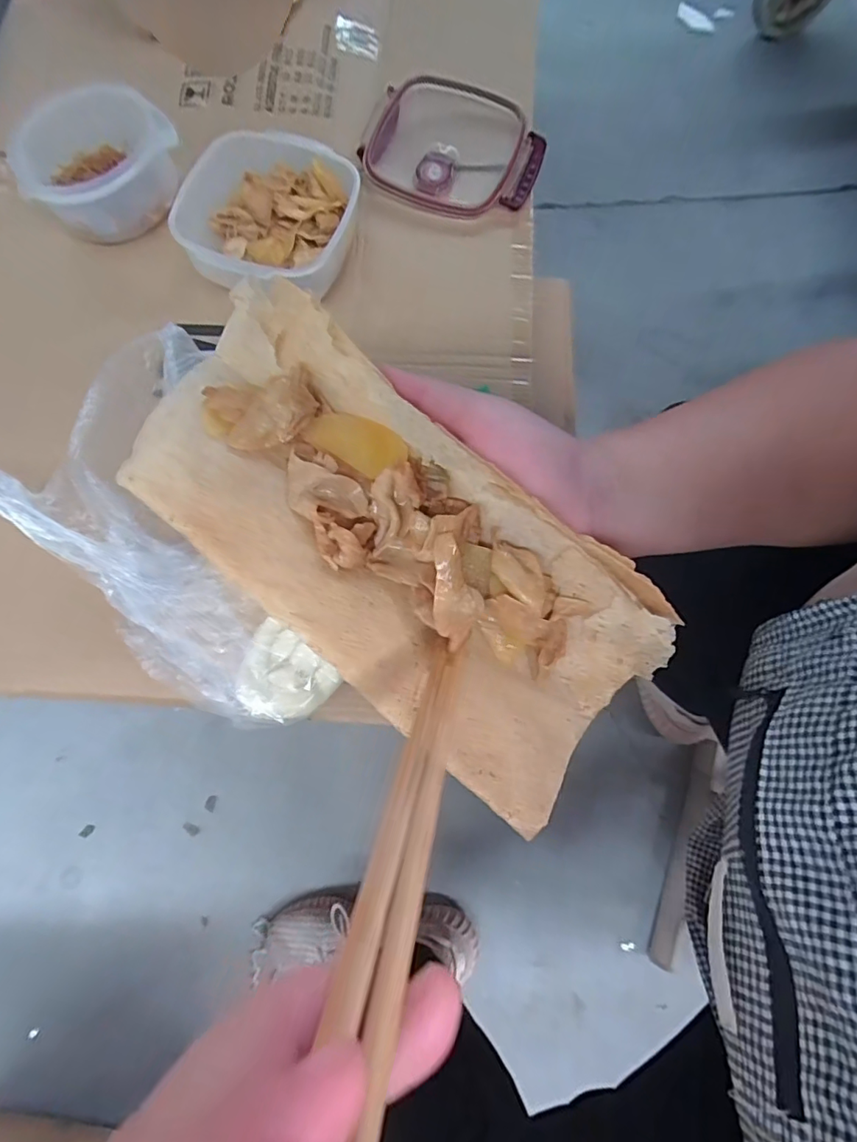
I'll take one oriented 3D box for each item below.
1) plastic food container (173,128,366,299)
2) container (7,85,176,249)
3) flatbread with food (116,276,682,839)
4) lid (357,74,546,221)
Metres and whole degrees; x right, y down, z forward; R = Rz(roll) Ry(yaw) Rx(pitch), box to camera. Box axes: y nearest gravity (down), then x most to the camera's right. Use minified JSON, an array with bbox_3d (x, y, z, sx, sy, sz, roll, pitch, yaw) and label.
[{"bbox_3d":[-0.153,-0.332,0.486,0.148,0.050,0.146,13,76,3],"label":"plastic food container"},{"bbox_3d":[-0.325,-0.402,0.510,0.144,0.077,0.115,-37,78,-9],"label":"container"},{"bbox_3d":[-0.018,-0.017,0.230,0.248,0.041,0.115,40,79,3],"label":"flatbread with food"},{"bbox_3d":[0.026,-0.442,0.544,0.182,0.034,0.149,16,76,4],"label":"lid"}]

